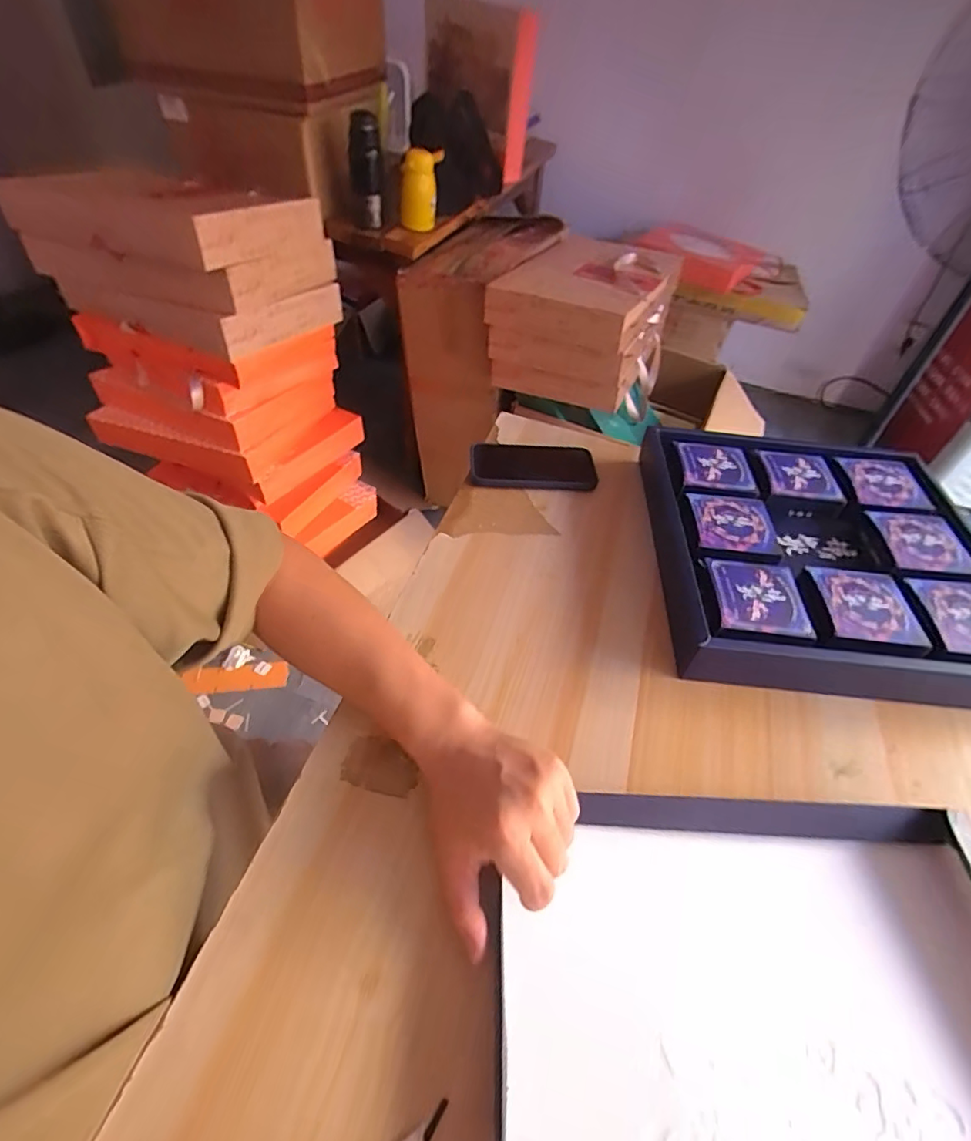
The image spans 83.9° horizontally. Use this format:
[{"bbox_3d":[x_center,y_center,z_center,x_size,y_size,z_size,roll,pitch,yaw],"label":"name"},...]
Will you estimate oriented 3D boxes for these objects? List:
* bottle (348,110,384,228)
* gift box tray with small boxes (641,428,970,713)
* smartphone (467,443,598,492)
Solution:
[{"bbox_3d":[-0.258,-0.858,1.173,0.072,0.203,0.058,-4,50,-10],"label":"bottle"},{"bbox_3d":[0.367,-0.023,0.599,0.339,0.061,0.343,7,49,-1],"label":"gift box tray with small boxes"},{"bbox_3d":[0.062,-0.135,0.705,0.163,0.015,0.084,4,49,-3],"label":"smartphone"}]

